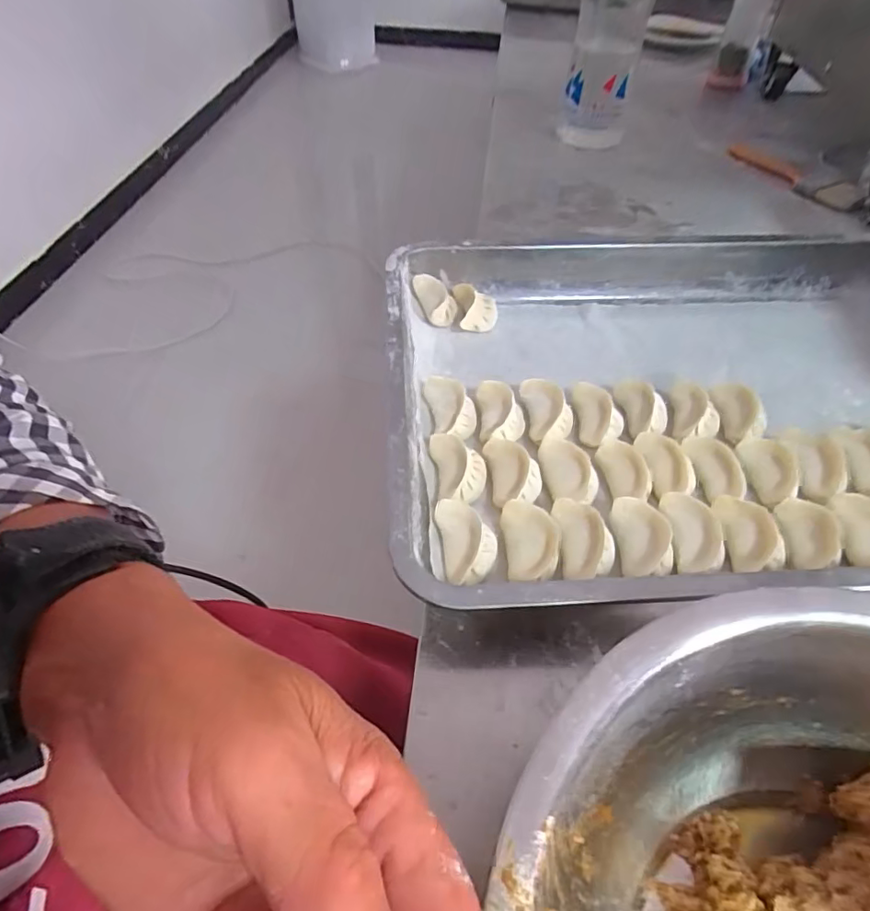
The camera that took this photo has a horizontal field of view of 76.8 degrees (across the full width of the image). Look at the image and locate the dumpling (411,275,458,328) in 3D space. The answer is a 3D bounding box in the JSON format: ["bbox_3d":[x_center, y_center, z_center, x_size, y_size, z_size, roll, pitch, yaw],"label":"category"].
[{"bbox_3d":[0.002,-0.137,0.488,0.032,0.030,0.051,-18,53,-15],"label":"dumpling"}]

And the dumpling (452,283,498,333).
[{"bbox_3d":[0.037,-0.130,0.486,0.035,0.022,0.051,-3,50,-3],"label":"dumpling"}]

